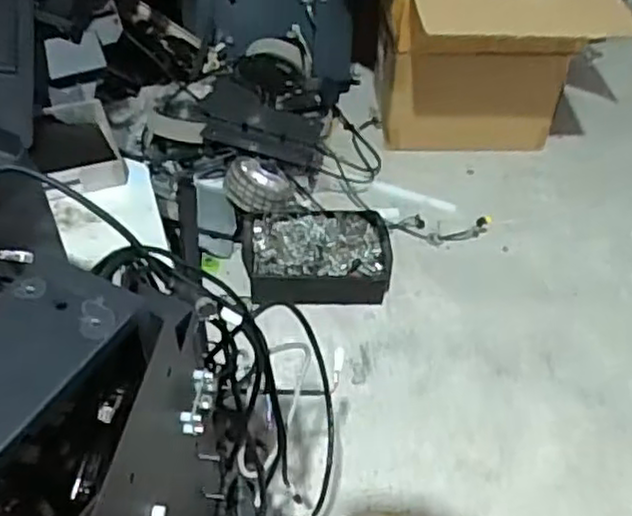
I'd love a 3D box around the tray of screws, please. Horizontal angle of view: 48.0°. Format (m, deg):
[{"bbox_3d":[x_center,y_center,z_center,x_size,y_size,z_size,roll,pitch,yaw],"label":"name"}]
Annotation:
[{"bbox_3d":[0.003,0.000,1.202,0.248,0.065,0.176,-2,44,-4],"label":"tray of screws"}]

